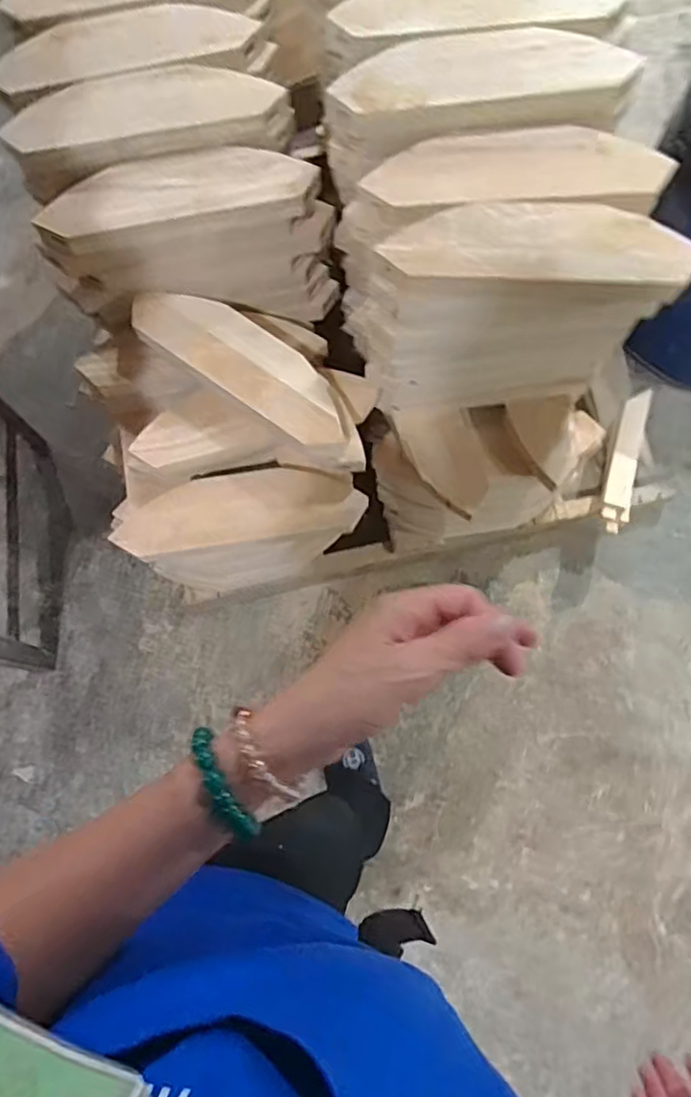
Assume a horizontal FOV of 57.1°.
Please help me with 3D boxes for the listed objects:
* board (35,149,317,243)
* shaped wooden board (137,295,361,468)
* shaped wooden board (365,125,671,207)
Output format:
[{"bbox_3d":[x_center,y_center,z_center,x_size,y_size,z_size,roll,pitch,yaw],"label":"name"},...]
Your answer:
[{"bbox_3d":[-0.200,-0.422,0.756,0.312,0.034,0.111,-3,76,4],"label":"board"},{"bbox_3d":[-0.116,-0.226,0.806,0.350,0.043,0.099,36,79,11],"label":"shaped wooden board"},{"bbox_3d":[0.184,-0.412,0.682,0.312,0.019,0.089,-3,75,2],"label":"shaped wooden board"}]

